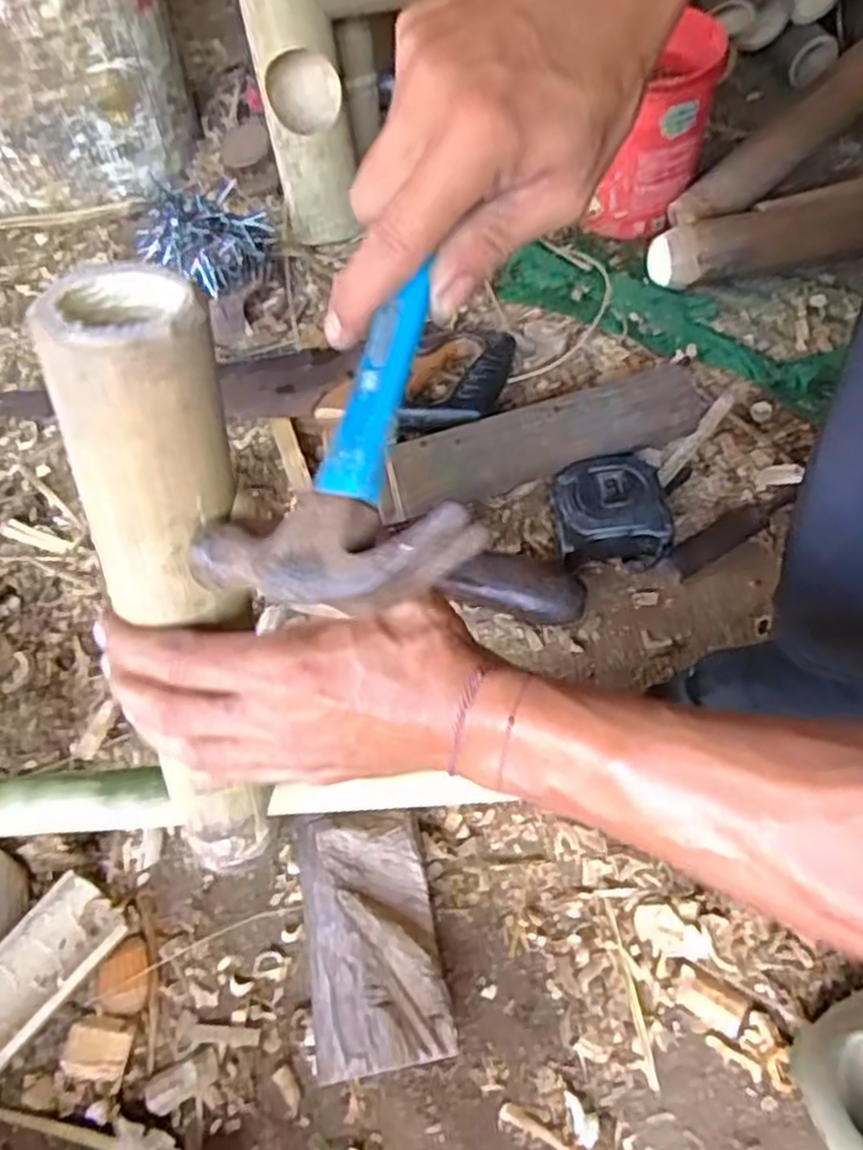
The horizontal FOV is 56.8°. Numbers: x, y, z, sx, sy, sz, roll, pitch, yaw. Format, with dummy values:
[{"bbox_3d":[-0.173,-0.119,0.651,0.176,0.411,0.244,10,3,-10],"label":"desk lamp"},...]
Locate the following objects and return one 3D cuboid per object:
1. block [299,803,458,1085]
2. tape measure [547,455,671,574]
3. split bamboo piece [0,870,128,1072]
[{"bbox_3d":[-0.033,0.203,0.450,0.069,0.056,0.129,-11,58,-3],"label":"block"},{"bbox_3d":[0.134,-0.048,0.611,0.080,0.040,0.089,-5,58,0],"label":"tape measure"},{"bbox_3d":[-0.246,0.252,0.451,0.051,0.027,0.160,32,65,21],"label":"split bamboo piece"}]

